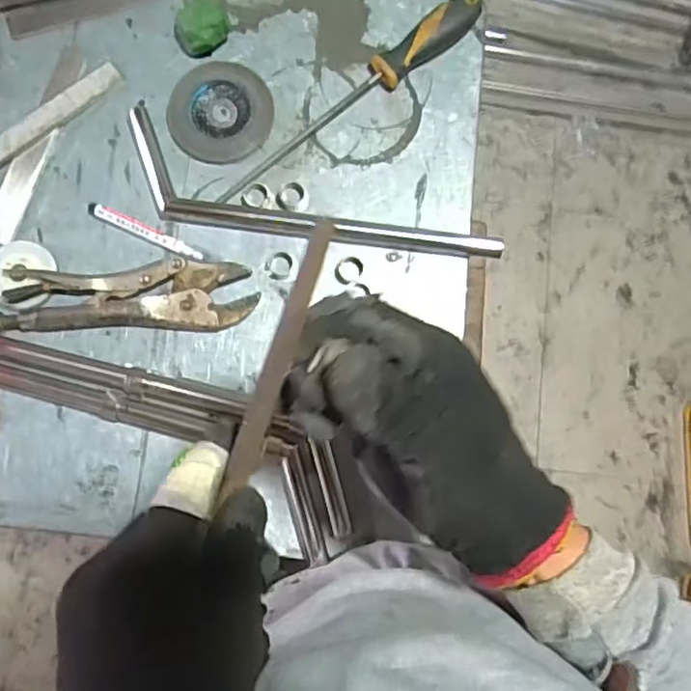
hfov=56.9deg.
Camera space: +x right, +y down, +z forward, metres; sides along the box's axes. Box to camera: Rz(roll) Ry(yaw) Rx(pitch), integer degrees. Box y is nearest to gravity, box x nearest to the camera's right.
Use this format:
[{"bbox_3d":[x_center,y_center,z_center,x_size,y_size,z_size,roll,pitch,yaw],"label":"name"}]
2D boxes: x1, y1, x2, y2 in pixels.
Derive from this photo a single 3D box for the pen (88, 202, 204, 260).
[{"bbox_3d":[-0.176,-0.101,0.563,0.107,0.008,0.013,24,82,3],"label":"pen"}]

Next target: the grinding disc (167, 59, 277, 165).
[{"bbox_3d":[-0.114,-0.214,0.584,0.092,0.004,0.096,0,82,-1],"label":"grinding disc"}]

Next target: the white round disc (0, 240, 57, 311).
[{"bbox_3d":[-0.284,-0.061,0.556,0.055,0.015,0.061,0,82,-1],"label":"white round disc"}]

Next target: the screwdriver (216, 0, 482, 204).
[{"bbox_3d":[0.007,-0.225,0.577,0.294,0.027,0.032,-39,84,-6],"label":"screwdriver"}]

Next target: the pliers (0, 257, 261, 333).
[{"bbox_3d":[-0.190,-0.042,0.553,0.216,0.014,0.059,0,82,-1],"label":"pliers"}]

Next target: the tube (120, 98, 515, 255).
[{"bbox_3d":[-0.039,-0.119,0.570,0.351,0.017,0.083,19,82,2],"label":"tube"}]

